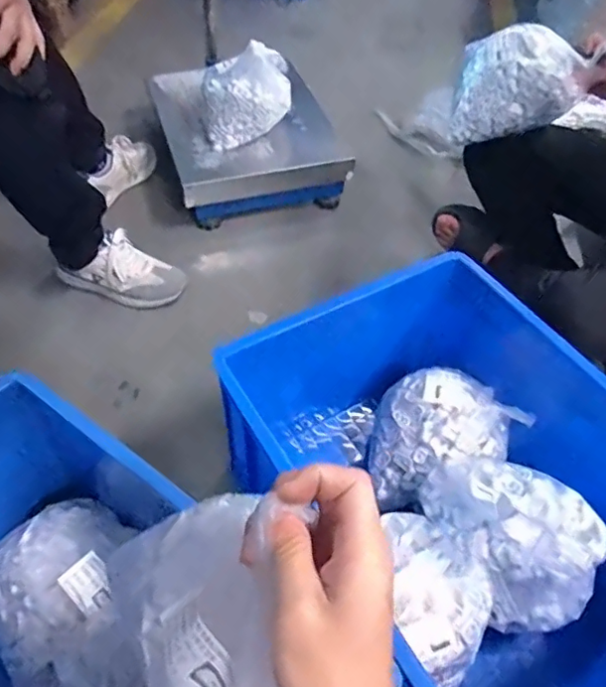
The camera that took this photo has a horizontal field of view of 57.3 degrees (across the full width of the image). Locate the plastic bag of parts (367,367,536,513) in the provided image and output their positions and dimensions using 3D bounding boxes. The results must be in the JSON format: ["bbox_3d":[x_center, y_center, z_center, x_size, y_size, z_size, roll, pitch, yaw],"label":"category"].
[{"bbox_3d":[0.201,0.122,0.847,0.227,0.122,0.178,-13,53,-14],"label":"plastic bag of parts"}]

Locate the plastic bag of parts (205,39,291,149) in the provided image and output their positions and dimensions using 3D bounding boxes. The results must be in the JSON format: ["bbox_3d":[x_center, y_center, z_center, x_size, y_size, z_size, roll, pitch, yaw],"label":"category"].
[{"bbox_3d":[-0.121,-0.544,1.214,0.202,0.165,0.103,-18,55,-17],"label":"plastic bag of parts"}]

